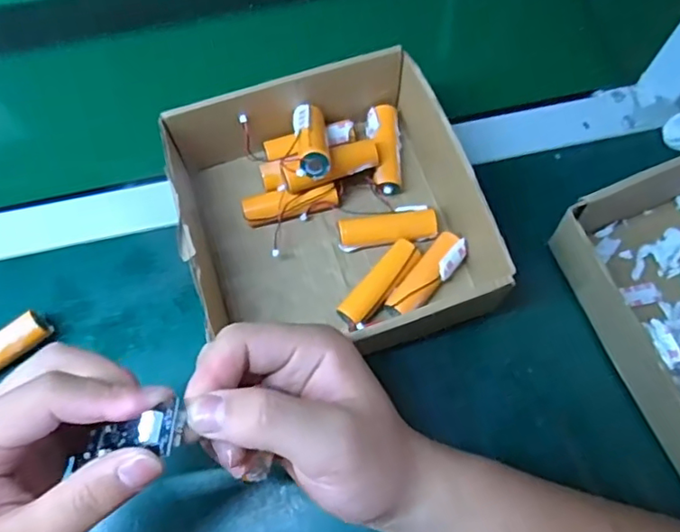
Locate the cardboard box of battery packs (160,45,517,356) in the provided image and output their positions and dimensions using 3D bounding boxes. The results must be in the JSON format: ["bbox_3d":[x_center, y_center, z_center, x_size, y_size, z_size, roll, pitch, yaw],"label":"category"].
[{"bbox_3d":[-0.008,-0.037,0.408,0.195,0.070,0.204,-13,68,-5],"label":"cardboard box of battery packs"}]

